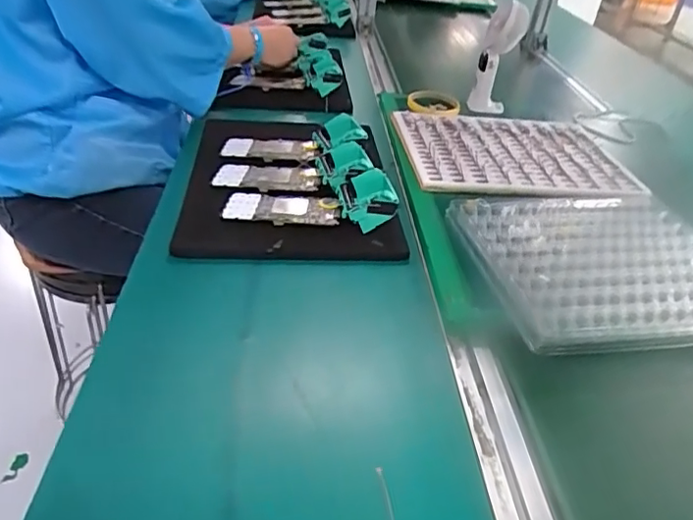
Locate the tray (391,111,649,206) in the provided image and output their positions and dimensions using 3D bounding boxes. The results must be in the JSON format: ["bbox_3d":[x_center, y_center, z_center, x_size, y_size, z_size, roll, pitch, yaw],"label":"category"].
[{"bbox_3d":[0.247,-0.156,0.817,0.315,0.013,0.301,2,35,-7],"label":"tray"}]

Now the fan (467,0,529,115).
[{"bbox_3d":[0.258,-0.345,0.941,0.065,0.162,0.063,13,40,9],"label":"fan"}]

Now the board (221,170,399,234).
[{"bbox_3d":[-0.045,-0.075,0.636,0.193,0.045,0.087,0,40,-6],"label":"board"}]

